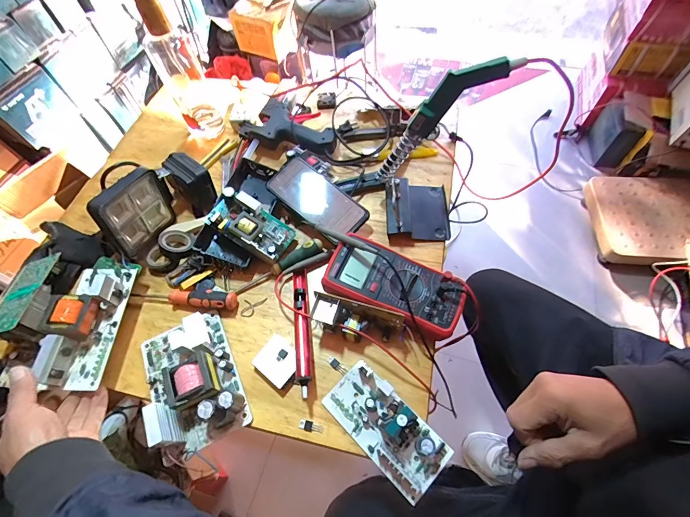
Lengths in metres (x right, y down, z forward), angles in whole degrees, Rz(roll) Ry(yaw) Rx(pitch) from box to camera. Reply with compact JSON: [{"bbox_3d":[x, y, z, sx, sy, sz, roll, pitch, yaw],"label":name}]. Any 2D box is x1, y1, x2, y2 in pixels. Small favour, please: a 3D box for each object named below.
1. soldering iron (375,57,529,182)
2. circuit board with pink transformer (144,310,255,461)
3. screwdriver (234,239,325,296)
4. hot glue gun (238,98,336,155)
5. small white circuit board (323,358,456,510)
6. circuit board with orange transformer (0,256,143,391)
[{"bbox_3d":[0.115,-0.187,0.456,0.054,0.227,0.026,14,53,-34],"label":"soldering iron"},{"bbox_3d":[-0.200,0.150,0.422,0.108,0.052,0.160,-25,62,-10],"label":"circuit board with pink transformer"},{"bbox_3d":[-0.099,0.014,0.507,0.145,0.027,0.022,-28,62,-11],"label":"screwdriver"},{"bbox_3d":[-0.105,-0.251,0.634,0.193,0.033,0.097,11,62,10],"label":"hot glue gun"},{"bbox_3d":[0.047,0.190,0.385,0.071,0.041,0.146,-42,66,-18],"label":"small white circuit board"},{"bbox_3d":[-0.345,0.074,0.441,0.087,0.051,0.175,6,59,7],"label":"circuit board with orange transformer"}]

